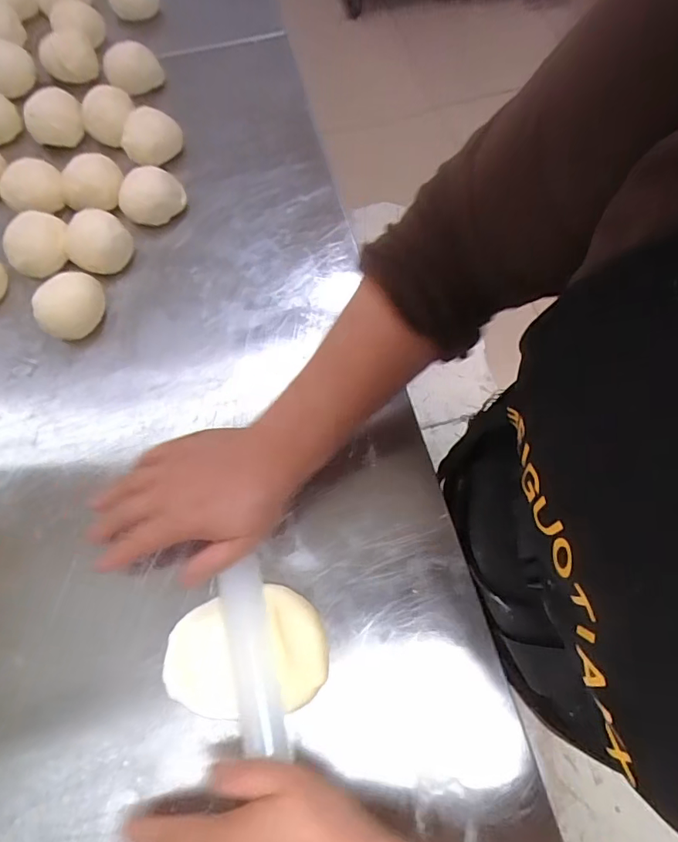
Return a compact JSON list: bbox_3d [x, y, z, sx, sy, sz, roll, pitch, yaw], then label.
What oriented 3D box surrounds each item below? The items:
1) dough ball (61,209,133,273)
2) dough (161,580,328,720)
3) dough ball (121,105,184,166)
[{"bbox_3d":[-0.236,-0.176,0.487,0.059,0.041,0.054,0,69,1],"label":"dough ball"},{"bbox_3d":[-0.067,0.166,0.357,0.115,0.011,0.081,-17,65,1],"label":"dough"},{"bbox_3d":[-0.201,-0.307,0.536,0.050,0.038,0.063,17,71,7],"label":"dough ball"}]

